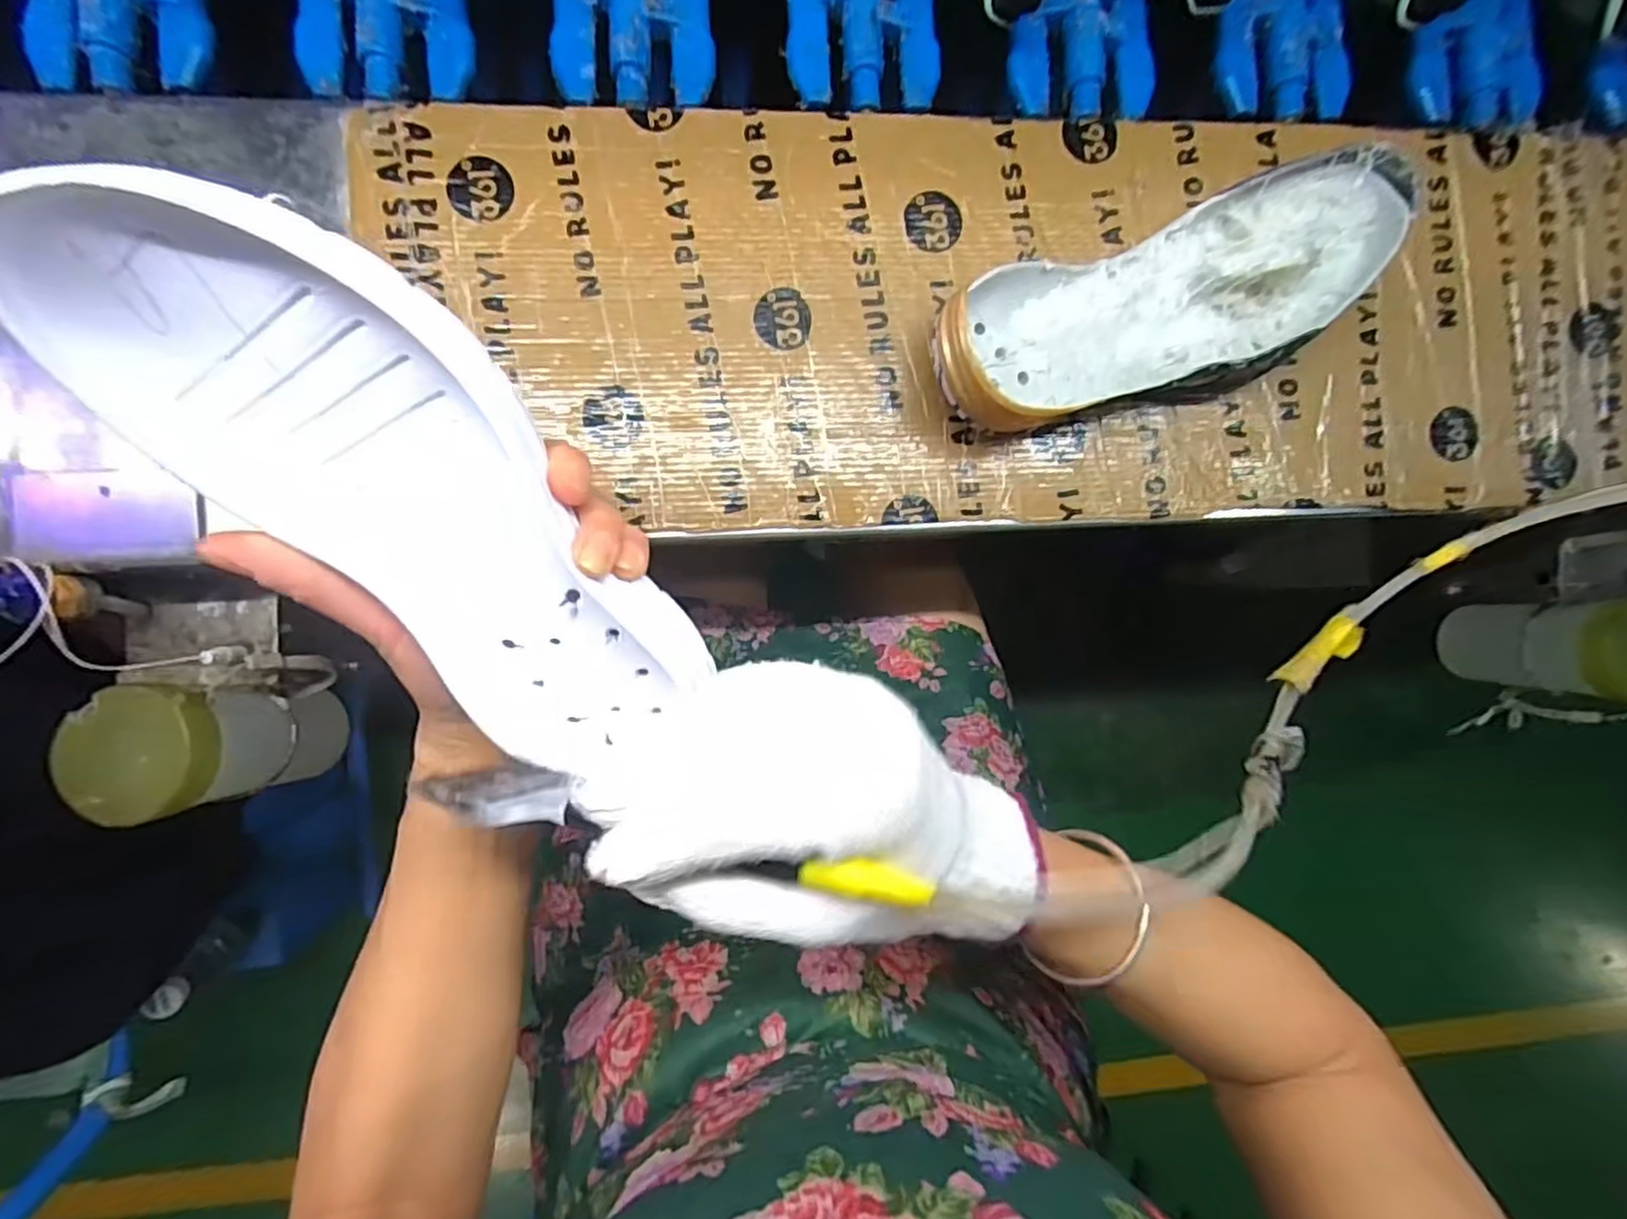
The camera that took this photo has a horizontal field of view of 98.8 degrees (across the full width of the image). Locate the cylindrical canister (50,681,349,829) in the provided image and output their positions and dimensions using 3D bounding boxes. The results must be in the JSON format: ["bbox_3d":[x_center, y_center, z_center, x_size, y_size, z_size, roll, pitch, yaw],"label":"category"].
[{"bbox_3d":[-0.364,0.079,0.415,0.075,0.107,0.073,12,85,-1],"label":"cylindrical canister"}]

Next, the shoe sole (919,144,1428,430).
[{"bbox_3d":[0.185,-0.157,0.378,0.257,0.059,0.098,-22,94,-5],"label":"shoe sole"}]

